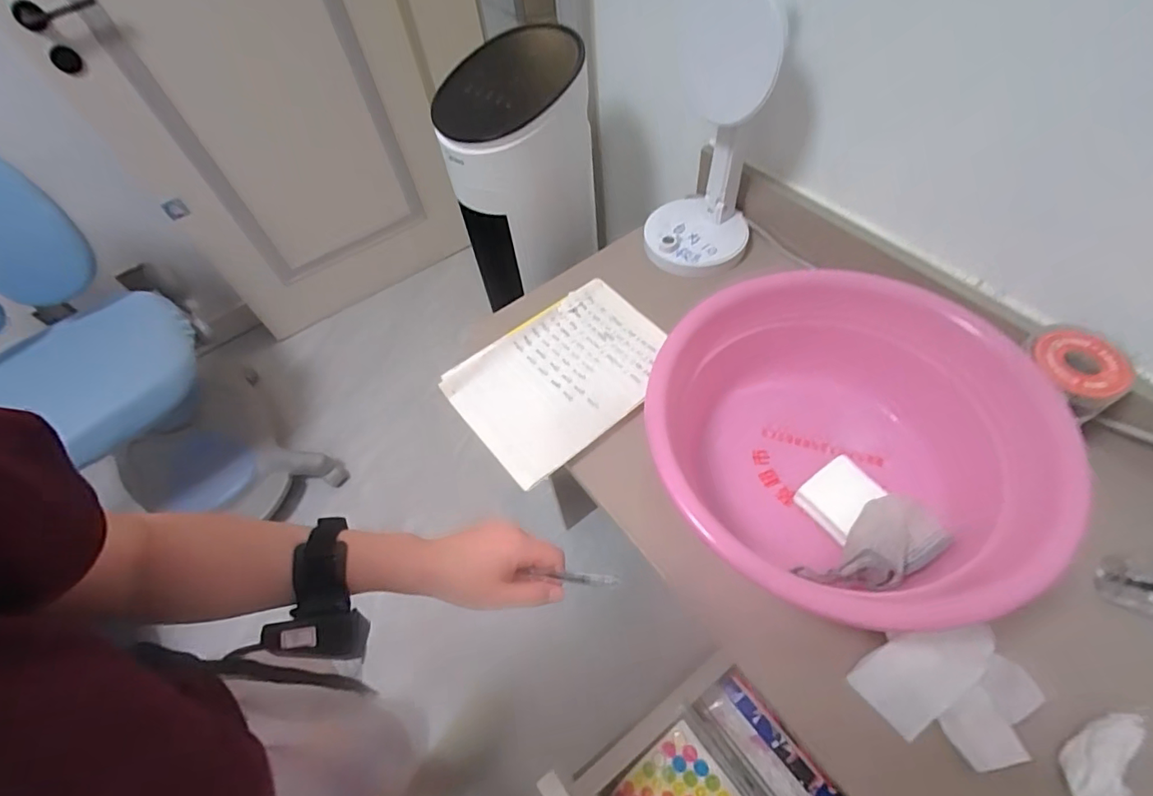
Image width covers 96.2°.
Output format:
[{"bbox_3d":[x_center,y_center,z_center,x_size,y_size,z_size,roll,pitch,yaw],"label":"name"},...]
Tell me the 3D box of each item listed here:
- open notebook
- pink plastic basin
[{"bbox_3d":[-0.013,-0.033,0.637,0.257,0.015,0.188,-36,60,-18],"label":"open notebook"},{"bbox_3d":[0.256,0.036,0.501,0.307,0.118,0.328,-2,56,4],"label":"pink plastic basin"}]

